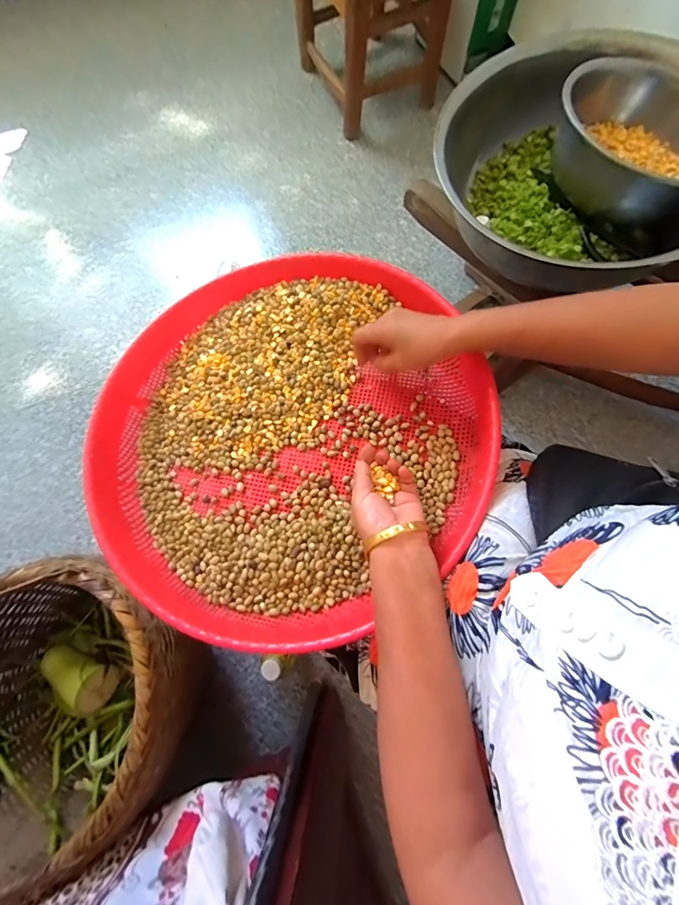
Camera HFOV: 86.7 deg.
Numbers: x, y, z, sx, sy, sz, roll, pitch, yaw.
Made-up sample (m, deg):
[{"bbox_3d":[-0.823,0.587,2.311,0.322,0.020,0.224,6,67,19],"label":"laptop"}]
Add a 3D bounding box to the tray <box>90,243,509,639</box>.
[{"bbox_3d":[-0.070,-0.041,0.429,0.447,0.117,0.453,-41,80,-7],"label":"tray"}]

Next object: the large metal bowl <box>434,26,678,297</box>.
[{"bbox_3d":[0.311,-0.364,0.491,0.368,0.166,0.377,-2,75,7],"label":"large metal bowl"}]

